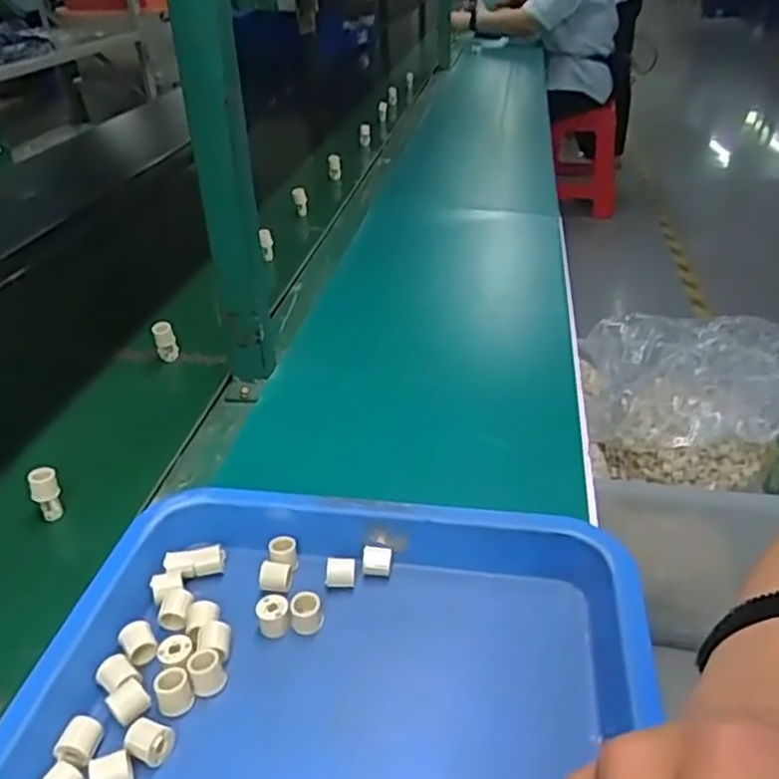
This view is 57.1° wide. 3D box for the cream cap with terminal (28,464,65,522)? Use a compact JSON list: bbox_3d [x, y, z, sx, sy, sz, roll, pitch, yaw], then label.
[{"bbox_3d":[-0.268,0.082,0.562,0.021,0.045,0.014,-22,38,-27],"label":"cream cap with terminal"}]

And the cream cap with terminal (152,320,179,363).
[{"bbox_3d":[-0.240,-0.053,0.767,0.021,0.044,0.016,-15,35,-19],"label":"cream cap with terminal"}]

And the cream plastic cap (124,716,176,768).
[{"bbox_3d":[-0.129,0.190,0.386,0.021,0.015,0.018,10,35,18],"label":"cream plastic cap"}]

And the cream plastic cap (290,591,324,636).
[{"bbox_3d":[-0.053,0.142,0.456,0.019,0.019,0.019,-1,33,1],"label":"cream plastic cap"}]

